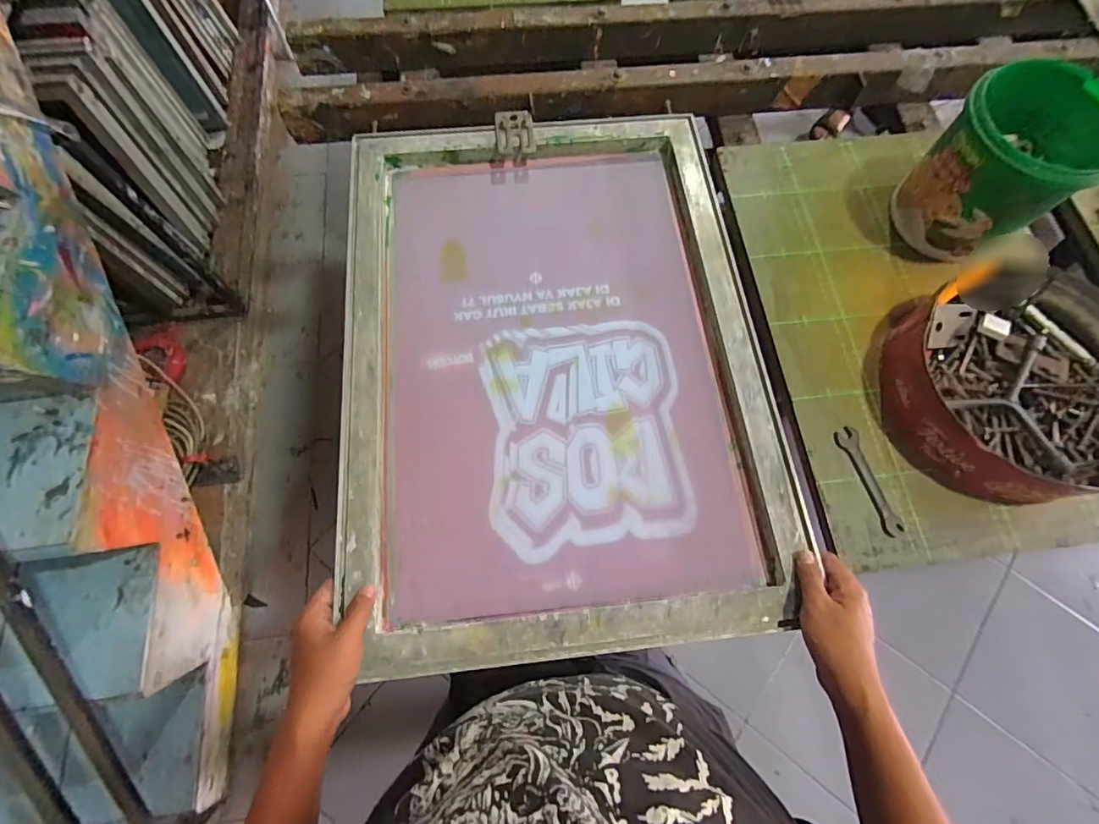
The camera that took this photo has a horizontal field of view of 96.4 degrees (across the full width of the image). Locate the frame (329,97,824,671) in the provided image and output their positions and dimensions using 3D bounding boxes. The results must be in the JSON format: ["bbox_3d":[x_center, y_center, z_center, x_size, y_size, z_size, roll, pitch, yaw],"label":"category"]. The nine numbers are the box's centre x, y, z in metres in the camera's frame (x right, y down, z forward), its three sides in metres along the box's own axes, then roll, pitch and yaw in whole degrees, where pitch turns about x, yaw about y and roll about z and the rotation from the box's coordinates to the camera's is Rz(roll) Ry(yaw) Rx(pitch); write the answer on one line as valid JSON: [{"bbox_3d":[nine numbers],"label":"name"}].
[{"bbox_3d":[0.002,-0.080,0.586,0.470,0.045,0.660,-6,71,-2],"label":"frame"}]

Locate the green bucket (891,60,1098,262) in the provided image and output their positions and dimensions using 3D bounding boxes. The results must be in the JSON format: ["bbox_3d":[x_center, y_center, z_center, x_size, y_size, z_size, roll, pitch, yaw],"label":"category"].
[{"bbox_3d":[0.548,-0.299,0.600,0.156,0.146,0.152,0,71,0],"label":"green bucket"}]

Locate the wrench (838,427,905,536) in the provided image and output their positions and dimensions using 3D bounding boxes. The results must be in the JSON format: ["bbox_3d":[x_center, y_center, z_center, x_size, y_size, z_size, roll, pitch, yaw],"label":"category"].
[{"bbox_3d":[0.363,0.076,0.555,0.024,0.004,0.122,-15,72,-5],"label":"wrench"}]

